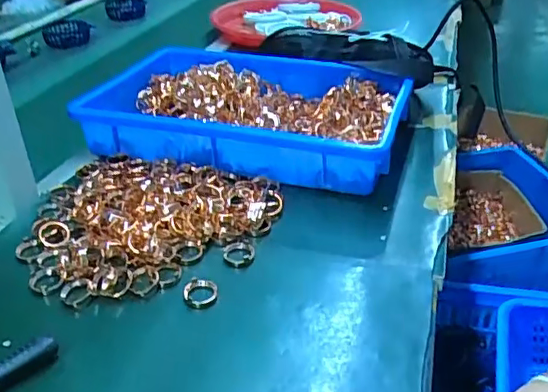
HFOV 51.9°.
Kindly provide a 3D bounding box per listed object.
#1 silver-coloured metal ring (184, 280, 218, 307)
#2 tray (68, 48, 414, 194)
[{"bbox_3d":[-0.060,0.079,0.459,0.027,0.007,0.025,-1,32,1],"label":"silver-coloured metal ring"},{"bbox_3d":[-0.031,-0.103,0.684,0.350,0.067,0.228,8,33,15],"label":"tray"}]

